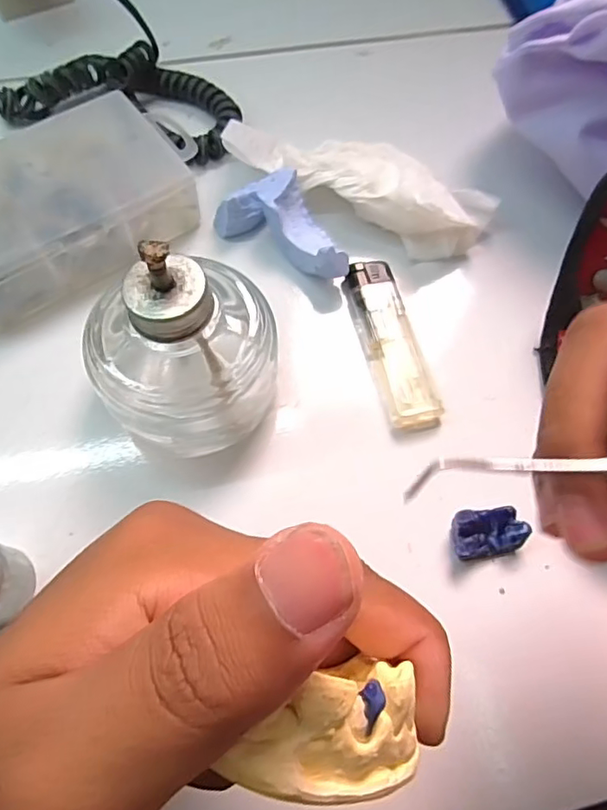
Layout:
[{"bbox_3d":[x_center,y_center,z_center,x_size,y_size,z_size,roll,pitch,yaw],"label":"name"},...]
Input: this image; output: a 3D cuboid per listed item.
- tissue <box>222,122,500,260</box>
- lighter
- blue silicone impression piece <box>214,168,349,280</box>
[{"bbox_3d":[0.029,-0.114,0.276,0.133,0.027,0.043,24,67,8],"label":"tissue"},{"bbox_3d":[0.041,-0.028,0.251,0.023,0.011,0.084,-14,67,-8],"label":"lighter"},{"bbox_3d":[-0.004,-0.088,0.268,0.068,0.024,0.036,29,68,10],"label":"blue silicone impression piece"}]

